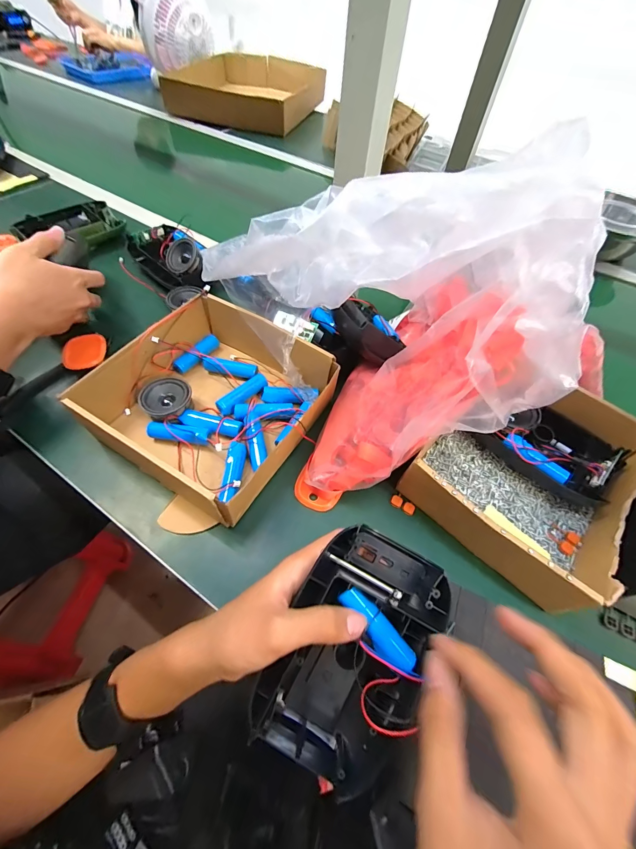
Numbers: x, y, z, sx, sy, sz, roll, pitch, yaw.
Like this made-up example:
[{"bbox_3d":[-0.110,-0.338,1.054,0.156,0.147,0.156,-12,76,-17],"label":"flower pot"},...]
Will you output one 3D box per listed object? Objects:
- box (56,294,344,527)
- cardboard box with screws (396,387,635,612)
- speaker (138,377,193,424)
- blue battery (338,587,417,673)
[{"bbox_3d":[-0.122,-0.033,0.374,0.235,0.072,0.219,32,59,17],"label":"box"},{"bbox_3d":[0.219,0.043,0.345,0.171,0.064,0.211,37,60,19],"label":"cardboard box with screws"},{"bbox_3d":[-0.170,-0.025,0.382,0.047,0.033,0.051,2,55,-3],"label":"speaker"},{"bbox_3d":[0.042,0.142,0.237,0.018,0.014,0.063,-37,81,-26],"label":"blue battery"}]

